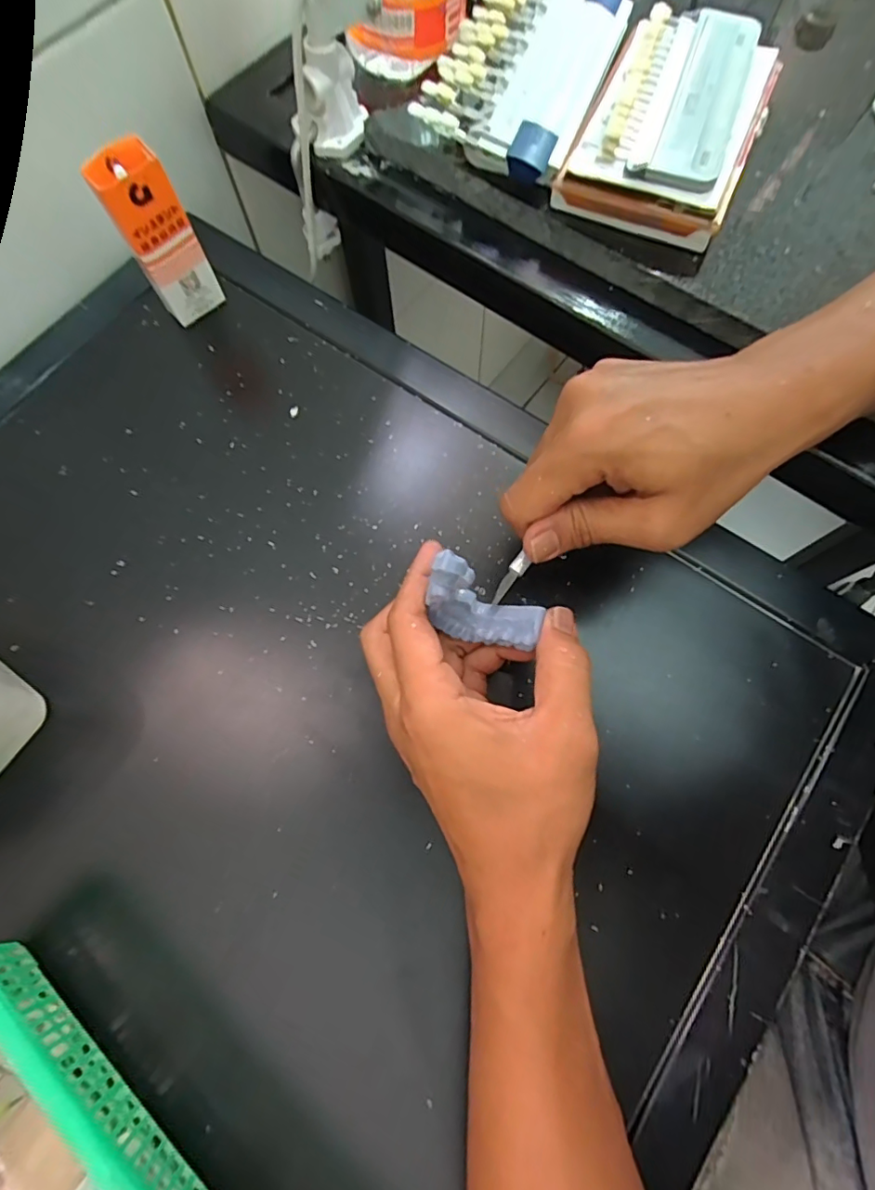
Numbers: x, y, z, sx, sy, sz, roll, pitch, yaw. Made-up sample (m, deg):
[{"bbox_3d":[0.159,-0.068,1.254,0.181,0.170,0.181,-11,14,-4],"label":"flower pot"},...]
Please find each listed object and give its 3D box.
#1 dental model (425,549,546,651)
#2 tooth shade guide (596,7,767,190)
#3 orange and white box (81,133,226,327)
[{"bbox_3d":[0.023,0.007,0.251,0.054,0.045,0.024,24,73,8],"label":"dental model"},{"bbox_3d":[0.142,-0.291,0.310,0.069,0.022,0.146,20,72,7],"label":"tooth shade guide"},{"bbox_3d":[-0.177,-0.226,0.338,0.042,0.101,0.026,-35,75,-9],"label":"orange and white box"}]

